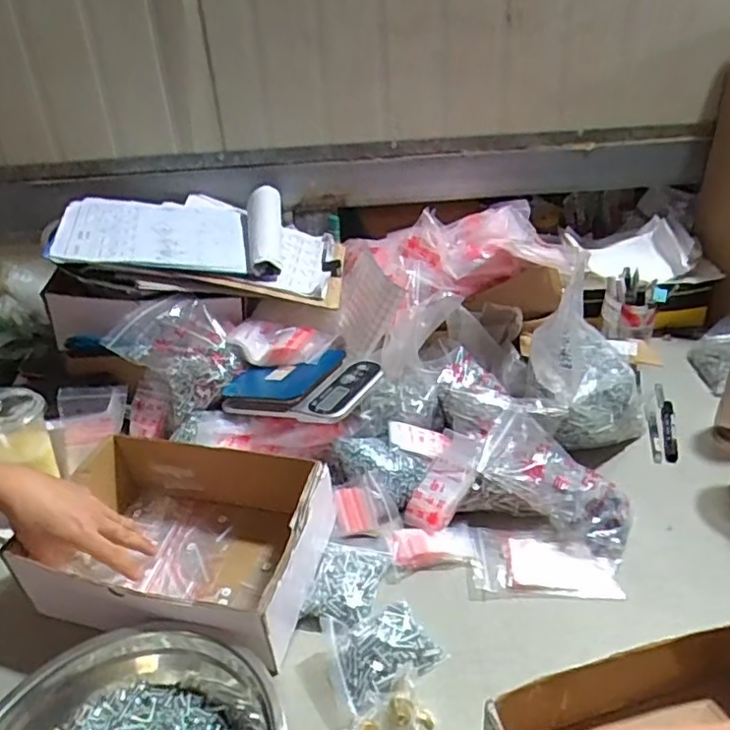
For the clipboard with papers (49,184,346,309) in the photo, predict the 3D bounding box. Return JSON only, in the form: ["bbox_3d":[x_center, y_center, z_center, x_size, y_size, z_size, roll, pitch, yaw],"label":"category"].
[{"bbox_3d":[-0.246,-0.221,0.952,0.433,0.066,0.268,9,36,-10],"label":"clipboard with papers"}]

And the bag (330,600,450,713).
[{"bbox_3d":[0.018,0.271,0.583,0.100,0.033,0.073,-16,32,-20],"label":"bag"}]

